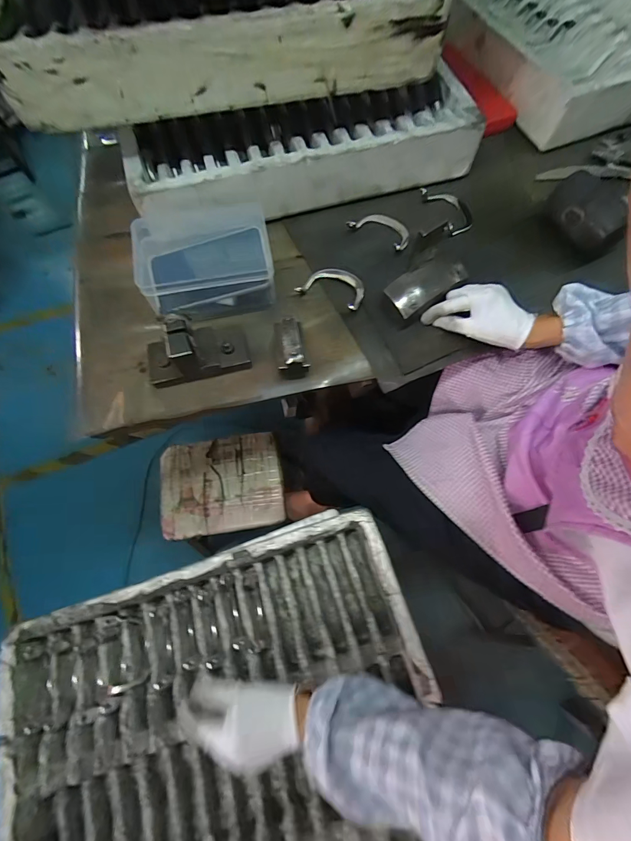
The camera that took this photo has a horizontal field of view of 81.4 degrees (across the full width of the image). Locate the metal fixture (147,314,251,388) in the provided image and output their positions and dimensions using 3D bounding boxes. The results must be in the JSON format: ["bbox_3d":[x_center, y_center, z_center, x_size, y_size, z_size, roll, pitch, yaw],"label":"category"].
[{"bbox_3d":[-0.157,-0.094,0.475,0.128,0.073,0.065,-15,70,-5],"label":"metal fixture"}]

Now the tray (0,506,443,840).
[{"bbox_3d":[-0.091,0.464,0.475,0.540,0.079,0.543,-18,70,-6],"label":"tray"}]

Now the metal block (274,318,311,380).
[{"bbox_3d":[-0.034,-0.095,0.486,0.038,0.053,0.071,-13,70,-4],"label":"metal block"}]

